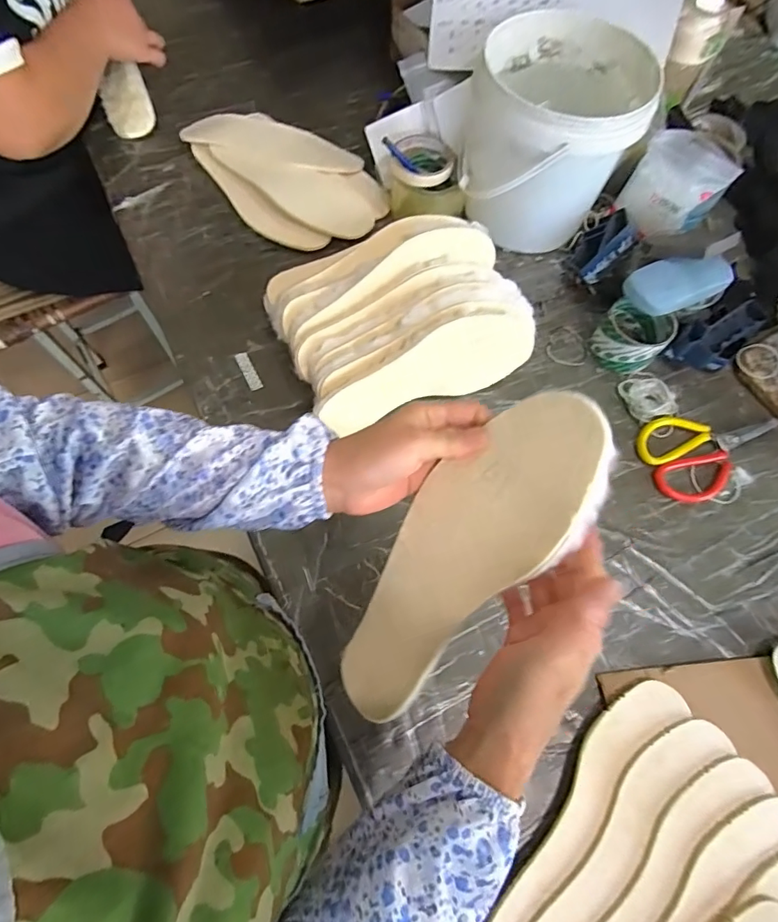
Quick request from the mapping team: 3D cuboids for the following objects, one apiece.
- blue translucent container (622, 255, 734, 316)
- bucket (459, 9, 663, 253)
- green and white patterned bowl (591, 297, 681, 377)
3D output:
[{"bbox_3d":[0.353,-0.216,0.600,0.144,0.042,0.063,-22,71,-11],"label":"blue translucent container"},{"bbox_3d":[0.203,-0.418,0.642,0.197,0.185,0.212,1,68,-2],"label":"bucket"},{"bbox_3d":[0.311,-0.162,0.621,0.079,0.047,0.080,1,68,-2],"label":"green and white patterned bowl"}]

